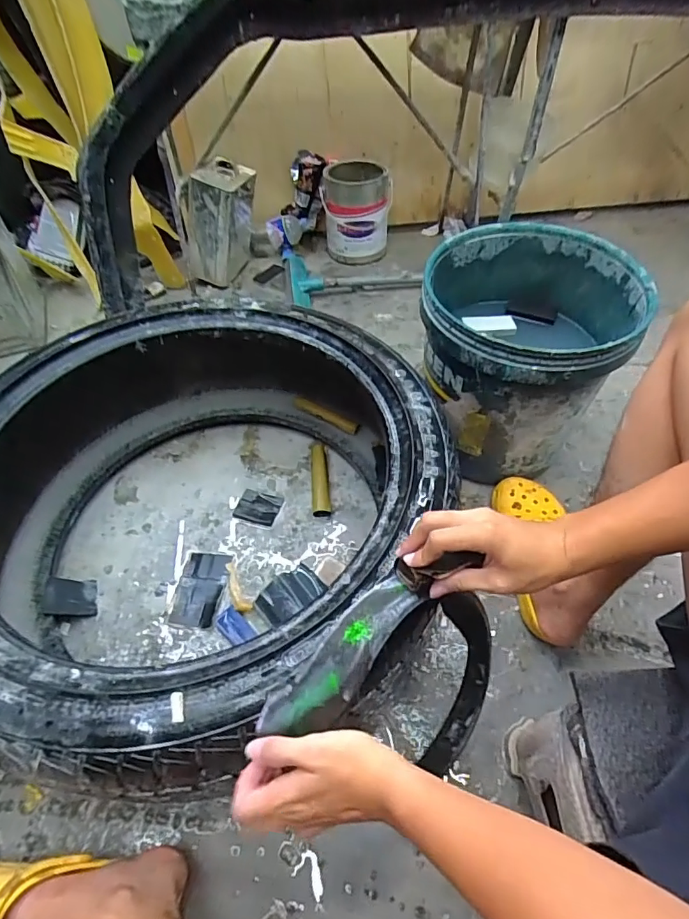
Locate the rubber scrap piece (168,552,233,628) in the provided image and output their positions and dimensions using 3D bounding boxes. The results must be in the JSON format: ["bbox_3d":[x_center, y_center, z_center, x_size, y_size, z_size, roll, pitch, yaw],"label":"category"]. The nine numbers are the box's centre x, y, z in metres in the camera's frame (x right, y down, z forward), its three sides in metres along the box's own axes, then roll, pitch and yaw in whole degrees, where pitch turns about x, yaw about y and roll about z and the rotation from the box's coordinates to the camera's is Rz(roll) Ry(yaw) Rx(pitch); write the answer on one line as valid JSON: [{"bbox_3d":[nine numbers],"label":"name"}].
[{"bbox_3d":[-0.223,0.197,0.736,0.070,0.007,0.117,6,52,6],"label":"rubber scrap piece"}]

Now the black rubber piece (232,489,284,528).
[{"bbox_3d":[-0.148,0.081,0.823,0.072,0.009,0.062,12,53,10],"label":"black rubber piece"}]

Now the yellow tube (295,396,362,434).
[{"bbox_3d":[-0.034,-0.084,0.908,0.141,0.016,0.024,26,57,20],"label":"yellow tube"}]

